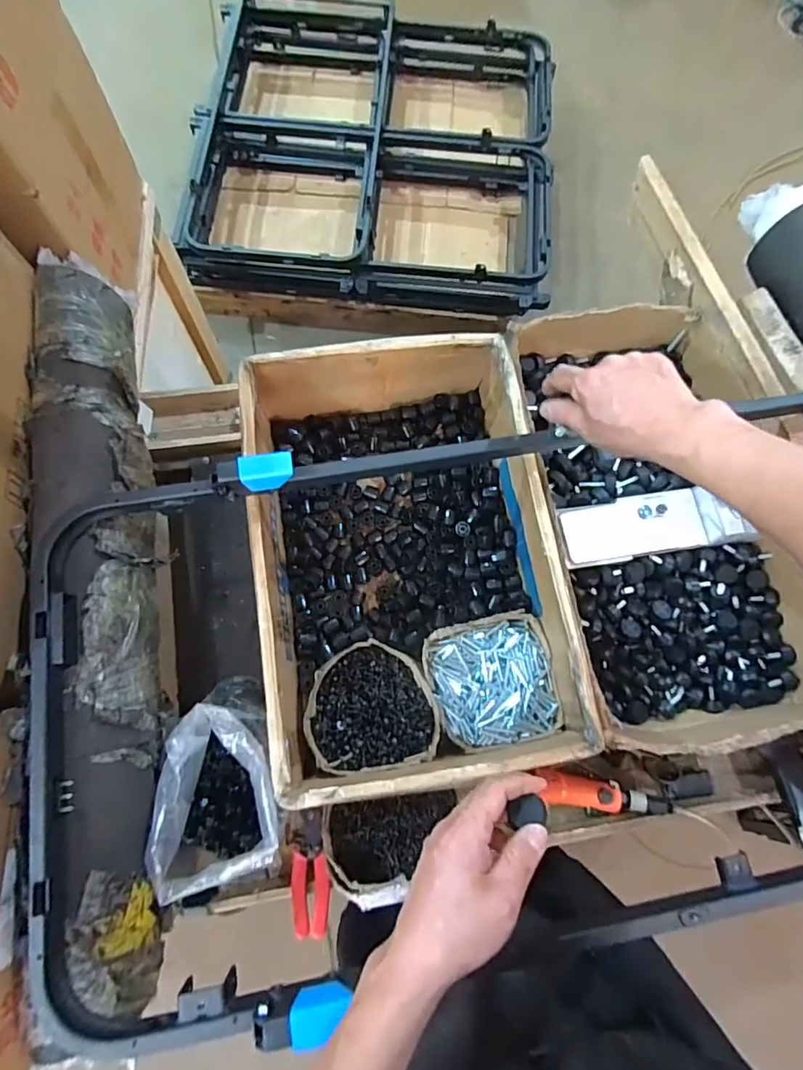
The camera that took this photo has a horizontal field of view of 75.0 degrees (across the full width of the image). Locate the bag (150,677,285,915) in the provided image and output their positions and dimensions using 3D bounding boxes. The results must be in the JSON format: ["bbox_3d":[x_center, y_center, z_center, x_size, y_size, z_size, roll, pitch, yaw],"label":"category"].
[{"bbox_3d":[-0.194,0.289,0.597,0.127,0.129,0.195,4,73,-1],"label":"bag"}]

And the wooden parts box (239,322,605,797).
[{"bbox_3d":[0.003,0.025,0.673,0.338,0.166,0.515,-9,74,-5],"label":"wooden parts box"}]

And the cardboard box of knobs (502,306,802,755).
[{"bbox_3d":[0.342,-0.043,0.713,0.327,0.145,0.597,-9,74,-5],"label":"cardboard box of knobs"}]

